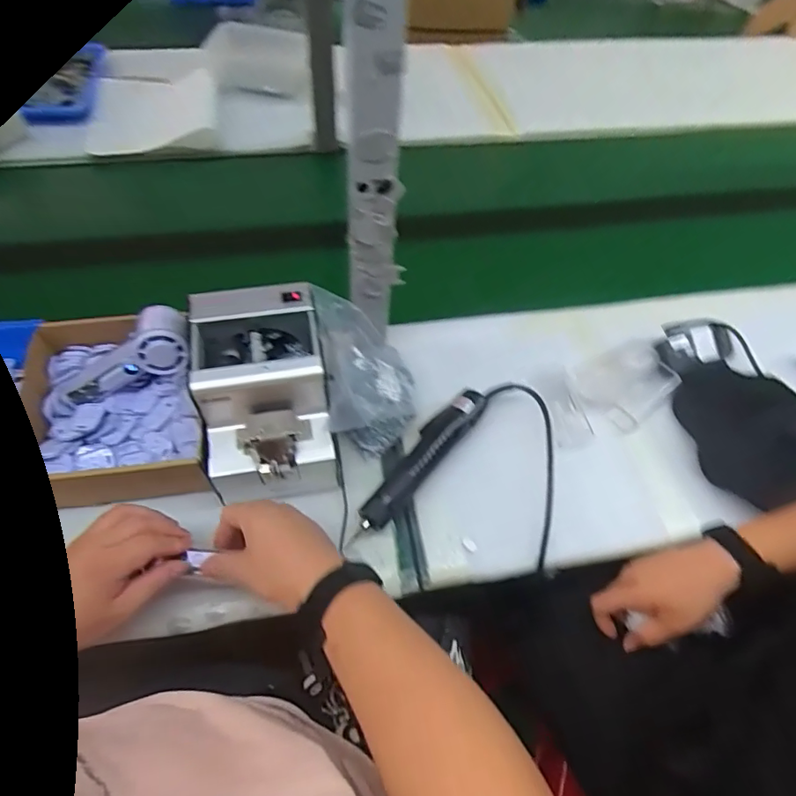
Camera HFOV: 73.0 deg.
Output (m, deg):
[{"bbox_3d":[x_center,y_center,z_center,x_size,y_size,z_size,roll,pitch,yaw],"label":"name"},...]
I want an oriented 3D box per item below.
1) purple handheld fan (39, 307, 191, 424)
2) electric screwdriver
[{"bbox_3d":[-0.312,-0.043,0.601,0.172,0.046,0.074,-27,59,10],"label":"purple handheld fan"},{"bbox_3d":[0.021,0.071,0.595,0.045,0.036,0.227,36,62,18],"label":"electric screwdriver"}]

